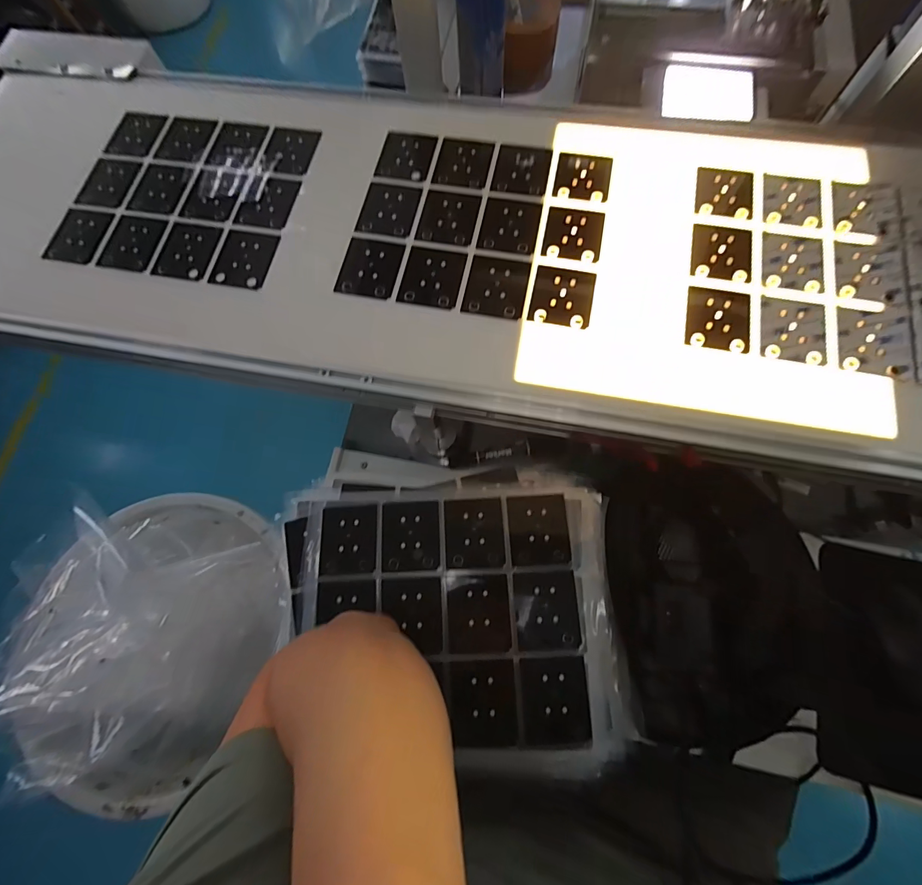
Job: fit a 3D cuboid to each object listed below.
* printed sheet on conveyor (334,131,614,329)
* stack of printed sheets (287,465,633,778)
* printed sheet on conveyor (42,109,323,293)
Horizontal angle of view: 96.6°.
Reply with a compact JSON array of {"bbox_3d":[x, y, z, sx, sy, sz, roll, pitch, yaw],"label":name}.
[{"bbox_3d":[0.018,-0.214,0.399,0.230,0.007,0.200,11,74,7],"label":"printed sheet on conveyor"},{"bbox_3d":[-0.009,0.156,0.380,0.301,0.027,0.245,-4,72,1],"label":"stack of printed sheets"},{"bbox_3d":[-0.283,-0.259,0.427,0.235,0.009,0.199,10,74,7],"label":"printed sheet on conveyor"}]

